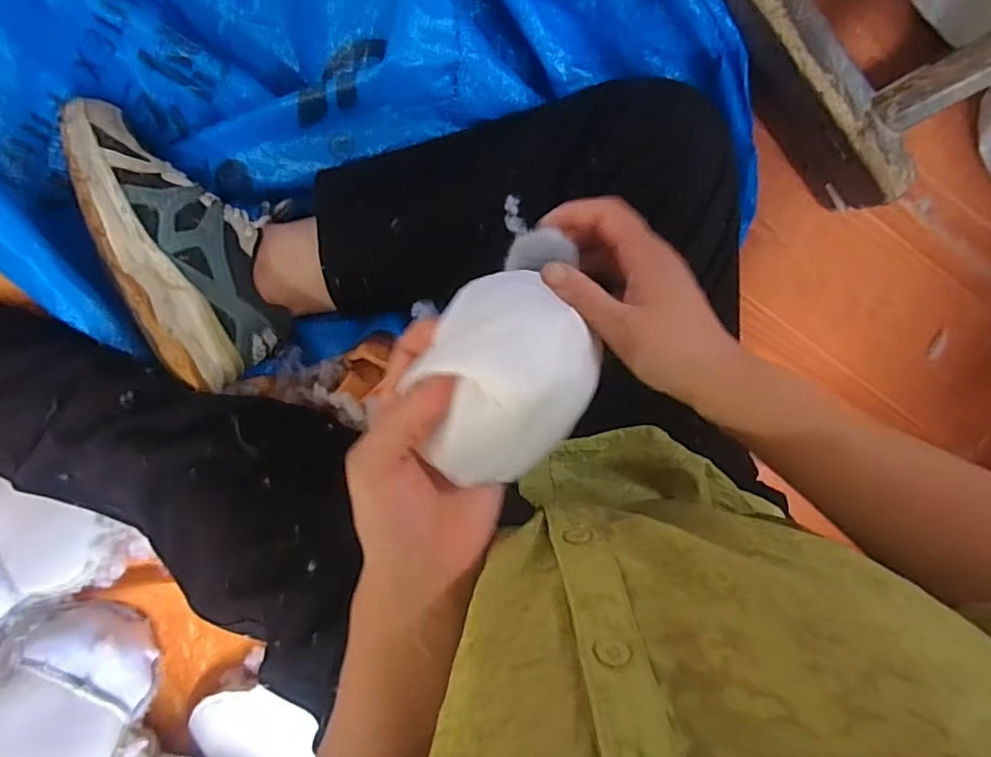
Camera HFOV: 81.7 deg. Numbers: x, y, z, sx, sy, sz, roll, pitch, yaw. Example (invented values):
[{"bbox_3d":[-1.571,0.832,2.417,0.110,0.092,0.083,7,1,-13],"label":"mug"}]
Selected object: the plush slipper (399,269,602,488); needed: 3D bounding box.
[{"bbox_3d":[0.005,0.003,0.285,0.094,0.066,0.091,-44,97,4],"label":"plush slipper"}]

